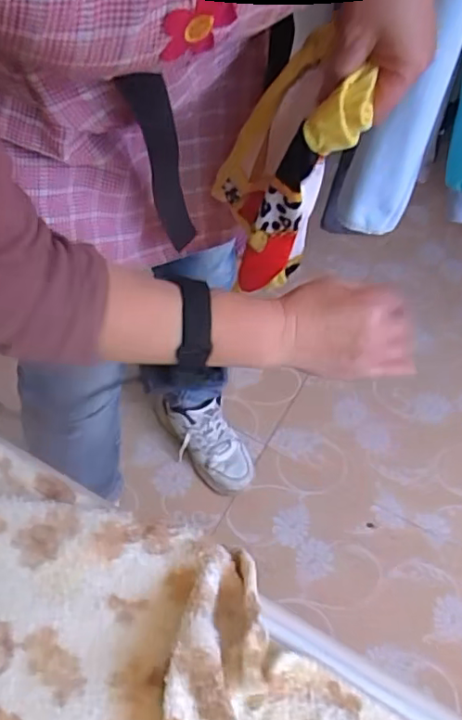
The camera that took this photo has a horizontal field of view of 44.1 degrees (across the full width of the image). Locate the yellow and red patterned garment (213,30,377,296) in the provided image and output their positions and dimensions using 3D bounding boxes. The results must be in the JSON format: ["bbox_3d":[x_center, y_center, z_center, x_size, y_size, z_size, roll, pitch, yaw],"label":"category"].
[{"bbox_3d":[0.037,-0.164,0.508,0.059,0.213,0.143,-26,58,-24],"label":"yellow and red patterned garment"}]

